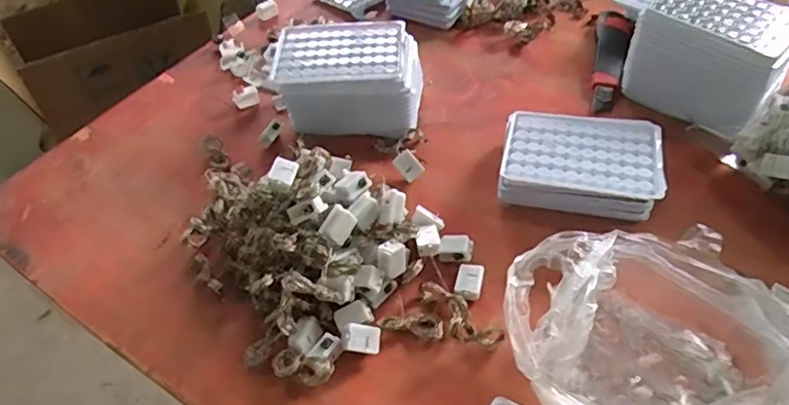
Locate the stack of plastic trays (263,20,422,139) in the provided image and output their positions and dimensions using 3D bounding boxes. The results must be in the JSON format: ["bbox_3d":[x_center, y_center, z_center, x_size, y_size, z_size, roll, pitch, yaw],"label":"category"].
[{"bbox_3d":[-0.047,-0.128,0.589,0.146,0.072,0.109,3,49,5],"label":"stack of plastic trays"}]

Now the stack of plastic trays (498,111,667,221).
[{"bbox_3d":[0.164,-0.031,0.507,0.133,0.047,0.105,9,50,10],"label":"stack of plastic trays"}]

